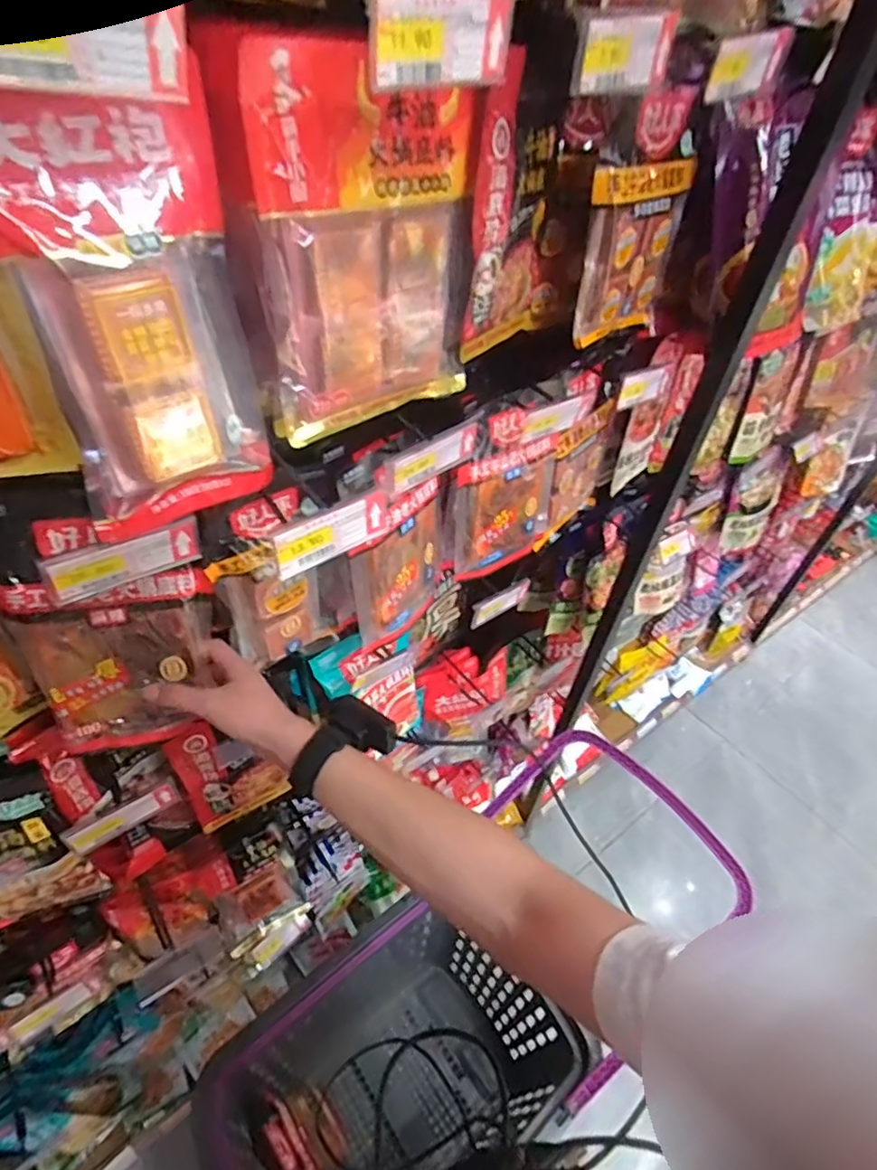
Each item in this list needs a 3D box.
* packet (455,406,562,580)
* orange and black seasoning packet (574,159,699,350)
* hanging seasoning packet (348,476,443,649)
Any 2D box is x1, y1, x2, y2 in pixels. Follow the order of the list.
[{"bbox_3d":[0.097,-0.122,0.743,0.171,0.209,0.039,-29,53,-30],"label":"packet"},{"bbox_3d":[0.211,-0.365,0.639,0.039,0.162,0.154,32,50,25],"label":"orange and black seasoning packet"},{"bbox_3d":[-0.038,-0.019,0.673,0.028,0.171,0.156,29,49,22],"label":"hanging seasoning packet"}]

